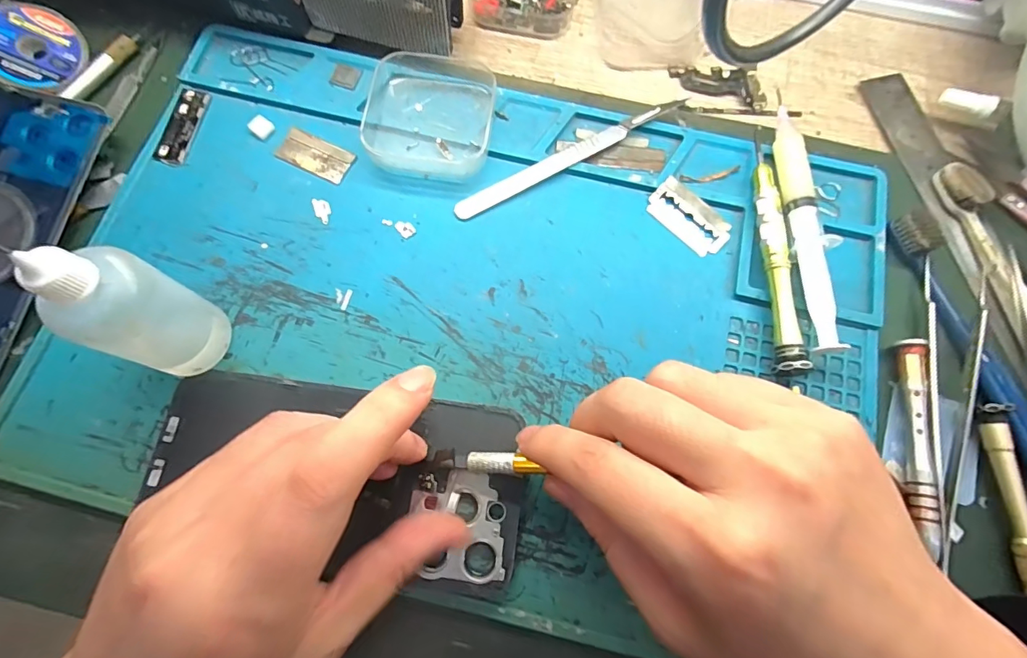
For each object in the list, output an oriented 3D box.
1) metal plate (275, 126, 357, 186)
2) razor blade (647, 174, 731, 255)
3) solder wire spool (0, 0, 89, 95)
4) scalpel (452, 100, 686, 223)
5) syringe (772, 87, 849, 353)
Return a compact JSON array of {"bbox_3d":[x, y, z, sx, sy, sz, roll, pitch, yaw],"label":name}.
[{"bbox_3d":[-0.103,-0.090,0.243,0.039,0.004,0.019,26,75,6],"label":"metal plate"},{"bbox_3d":[0.088,-0.056,0.237,0.042,0.005,0.022,43,78,10],"label":"razor blade"},{"bbox_3d":[-0.252,-0.148,0.246,0.043,0.010,0.045,27,76,-22],"label":"solder wire spool"},{"bbox_3d":[0.029,-0.089,0.243,0.130,0.010,0.009,-28,76,-9],"label":"scalpel"},{"bbox_3d":[0.141,-0.053,0.230,0.016,0.018,0.132,2,74,-1],"label":"syringe"}]

